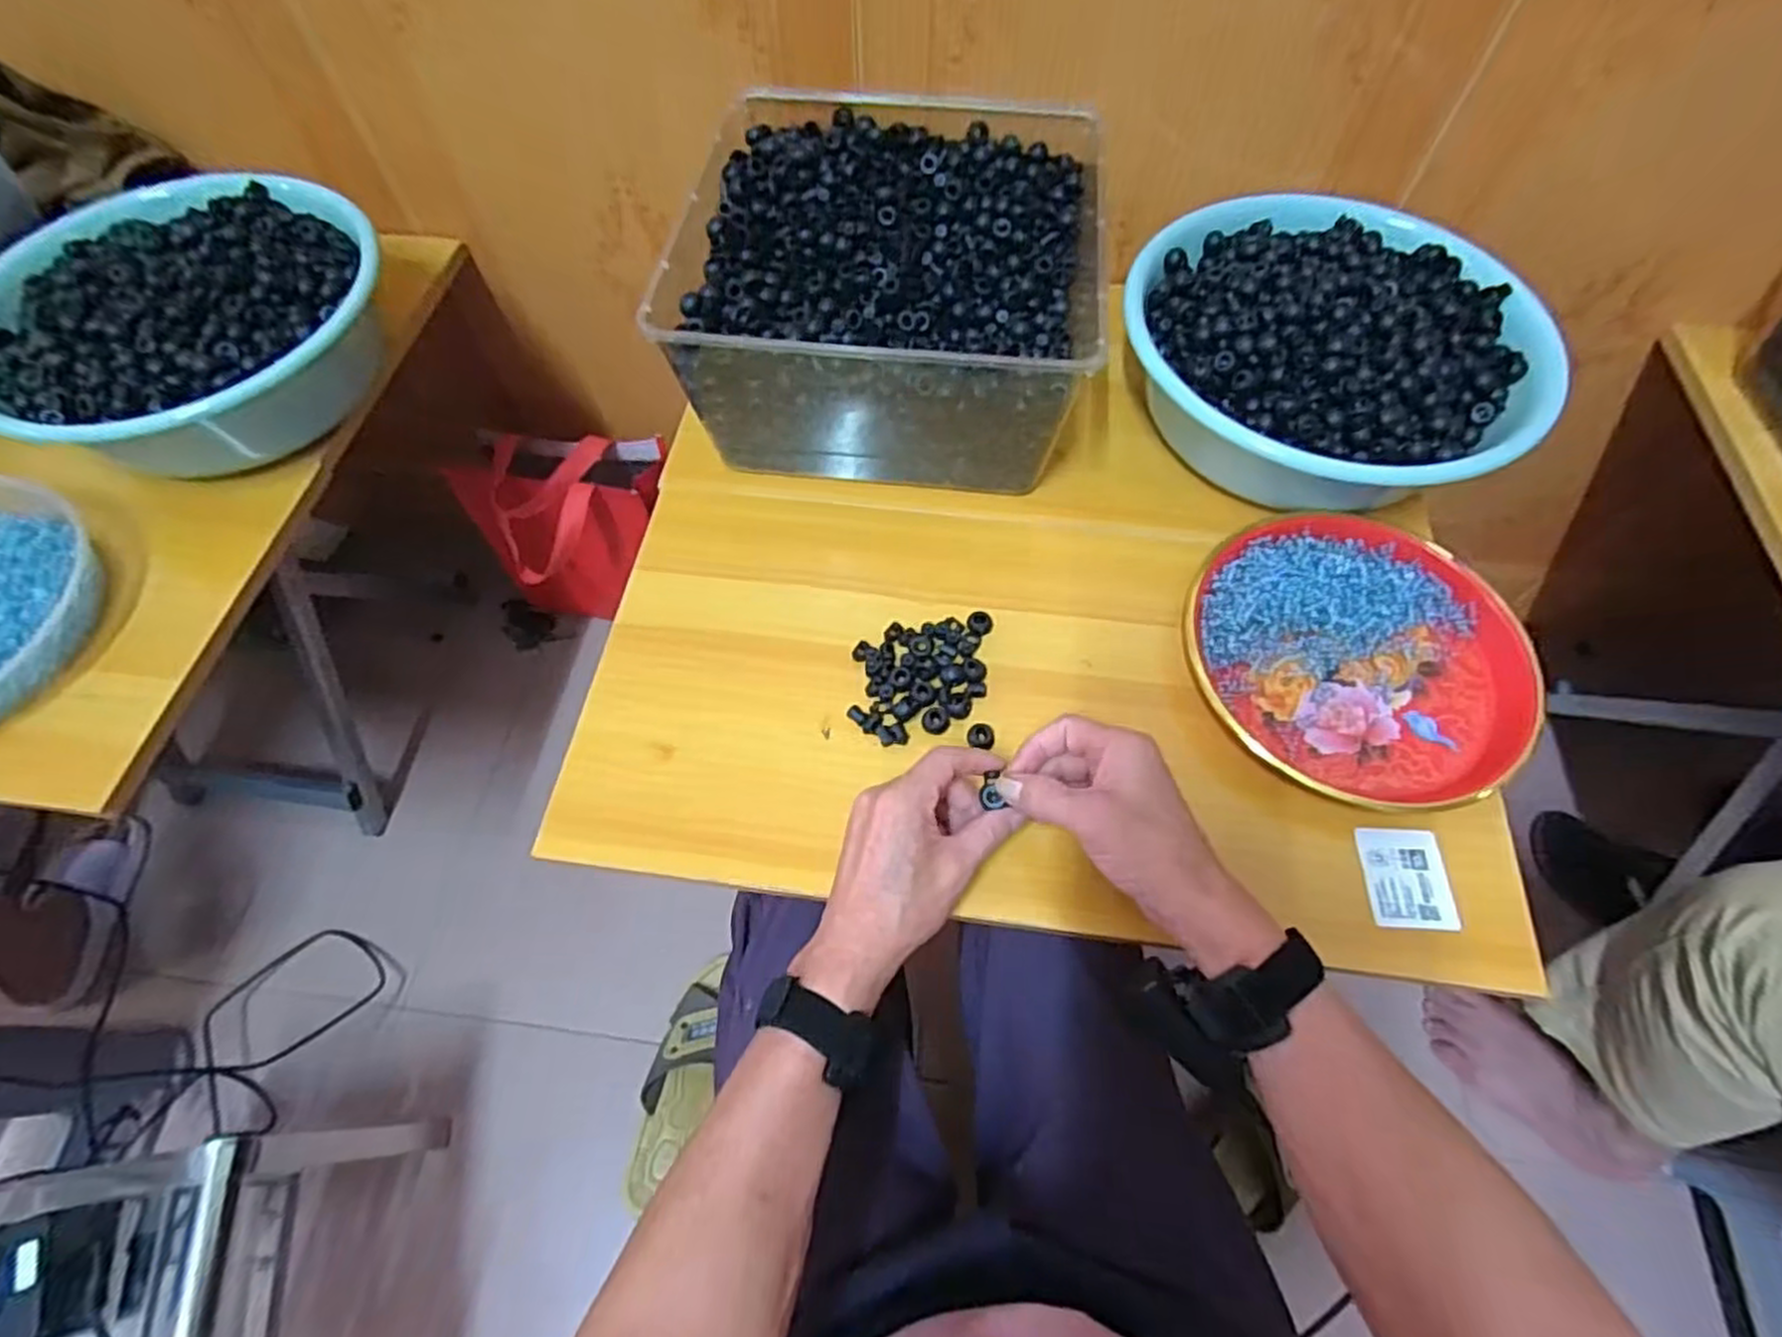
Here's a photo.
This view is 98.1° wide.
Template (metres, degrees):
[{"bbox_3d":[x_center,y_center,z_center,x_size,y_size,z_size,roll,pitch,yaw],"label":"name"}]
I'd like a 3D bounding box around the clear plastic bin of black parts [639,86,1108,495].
[{"bbox_3d":[0.002,-0.292,0.613,0.290,0.143,0.283,6,62,3],"label":"clear plastic bin of black parts"}]

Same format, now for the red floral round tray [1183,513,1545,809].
[{"bbox_3d":[0.314,-0.015,0.522,0.217,0.033,0.197,36,68,17],"label":"red floral round tray"}]

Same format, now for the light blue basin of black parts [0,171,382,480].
[{"bbox_3d":[-0.545,-0.260,0.624,0.292,0.128,0.234,-25,65,-12],"label":"light blue basin of black parts"}]

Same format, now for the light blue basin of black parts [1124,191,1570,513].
[{"bbox_3d":[0.325,-0.245,0.587,0.291,0.090,0.264,8,63,5],"label":"light blue basin of black parts"}]

